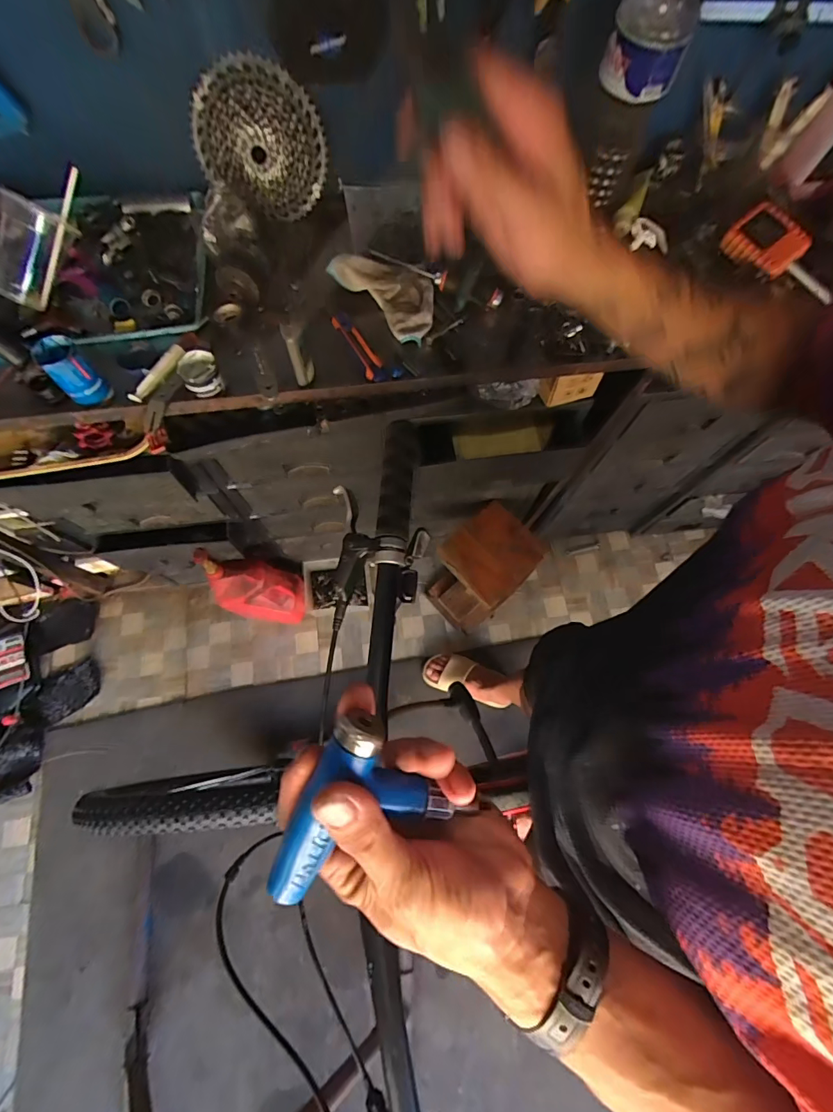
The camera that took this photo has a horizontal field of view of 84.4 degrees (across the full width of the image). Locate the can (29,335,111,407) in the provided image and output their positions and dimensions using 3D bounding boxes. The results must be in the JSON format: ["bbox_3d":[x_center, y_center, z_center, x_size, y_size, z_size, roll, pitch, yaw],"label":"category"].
[{"bbox_3d":[-0.459,-0.243,0.615,0.049,0.079,0.053,1,71,-2],"label":"can"}]

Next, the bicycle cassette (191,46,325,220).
[{"bbox_3d":[-0.225,-0.594,0.671,0.184,0.171,0.050,-10,71,-6],"label":"bicycle cassette"}]

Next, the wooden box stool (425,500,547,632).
[{"bbox_3d":[0.186,0.057,1.327,0.225,0.419,0.196,-38,76,-14],"label":"wooden box stool"}]

